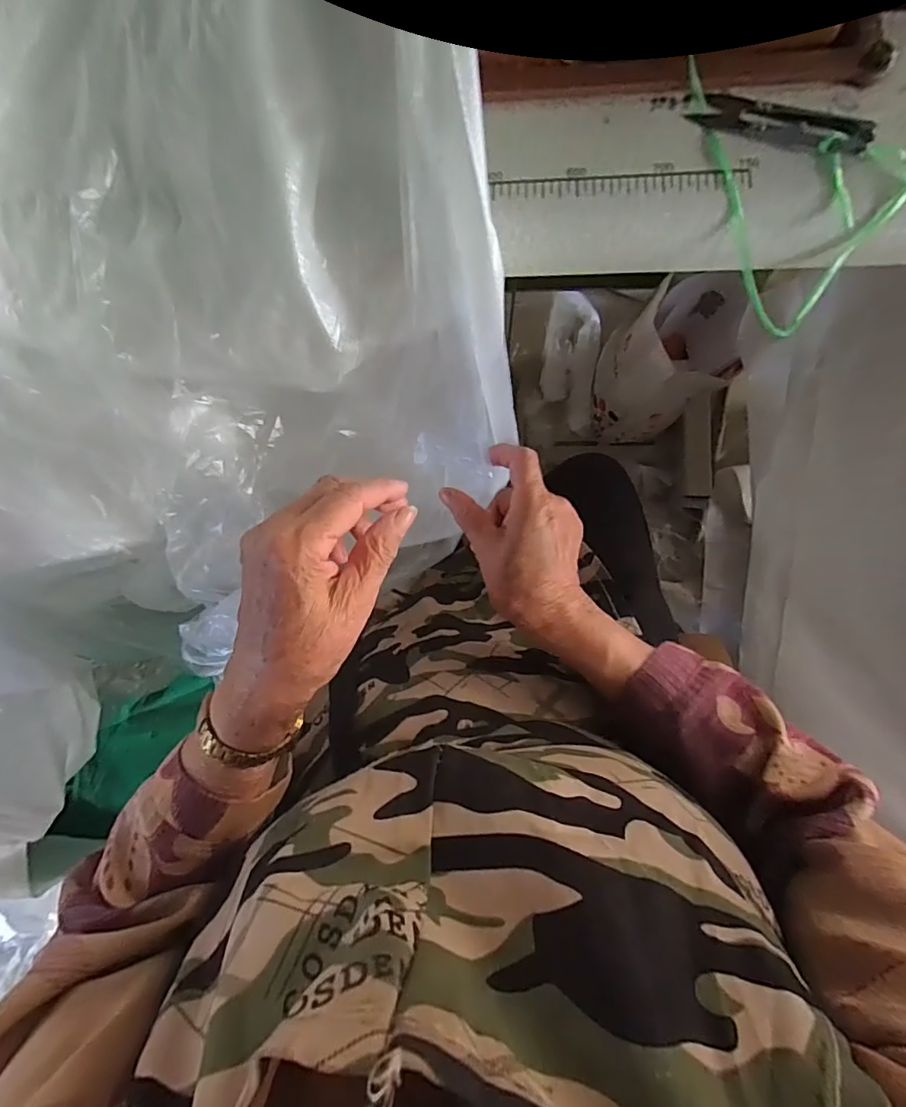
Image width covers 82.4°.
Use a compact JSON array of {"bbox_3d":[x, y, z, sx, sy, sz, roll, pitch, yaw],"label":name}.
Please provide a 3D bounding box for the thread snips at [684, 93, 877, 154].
[{"bbox_3d":[0.195,-0.257,0.306,0.098,0.011,0.022,19,86,6],"label":"thread snips"}]

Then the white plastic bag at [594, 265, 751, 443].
[{"bbox_3d":[0.341,-0.315,0.872,0.165,0.255,0.183,6,85,5],"label":"white plastic bag"}]

